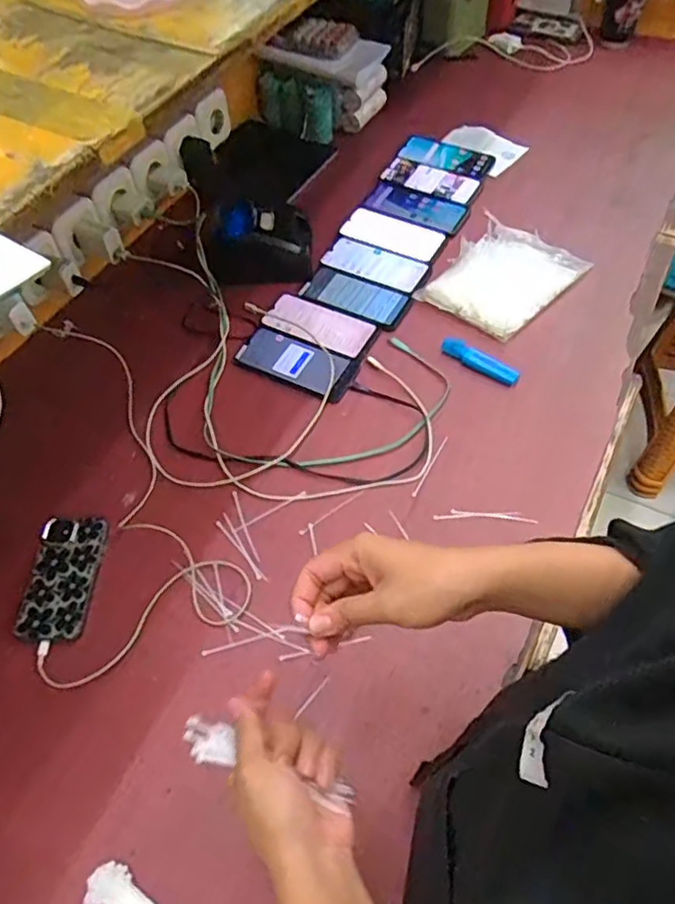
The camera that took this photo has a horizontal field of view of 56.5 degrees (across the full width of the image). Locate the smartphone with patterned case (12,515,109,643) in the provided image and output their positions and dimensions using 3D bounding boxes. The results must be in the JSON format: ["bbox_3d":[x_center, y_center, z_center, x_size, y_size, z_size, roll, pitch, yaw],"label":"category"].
[{"bbox_3d":[-0.306,0.138,0.700,0.072,0.008,0.144,-1,56,1],"label":"smartphone with patterned case"}]

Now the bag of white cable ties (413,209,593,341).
[{"bbox_3d":[0.254,-0.272,0.943,0.168,0.032,0.237,35,63,22],"label":"bag of white cable ties"}]

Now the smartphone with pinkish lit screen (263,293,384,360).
[{"bbox_3d":[-0.026,-0.181,0.897,0.160,0.016,0.070,23,64,13],"label":"smartphone with pinkish lit screen"}]

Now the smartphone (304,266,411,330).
[{"bbox_3d":[0.026,-0.230,0.940,0.156,0.014,0.076,25,60,18],"label":"smartphone"}]

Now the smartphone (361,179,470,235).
[{"bbox_3d":[0.135,-0.418,1.056,0.167,0.014,0.090,19,58,14],"label":"smartphone"}]

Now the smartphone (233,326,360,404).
[{"bbox_3d":[-0.061,-0.127,0.868,0.177,0.009,0.078,23,60,17],"label":"smartphone"}]

